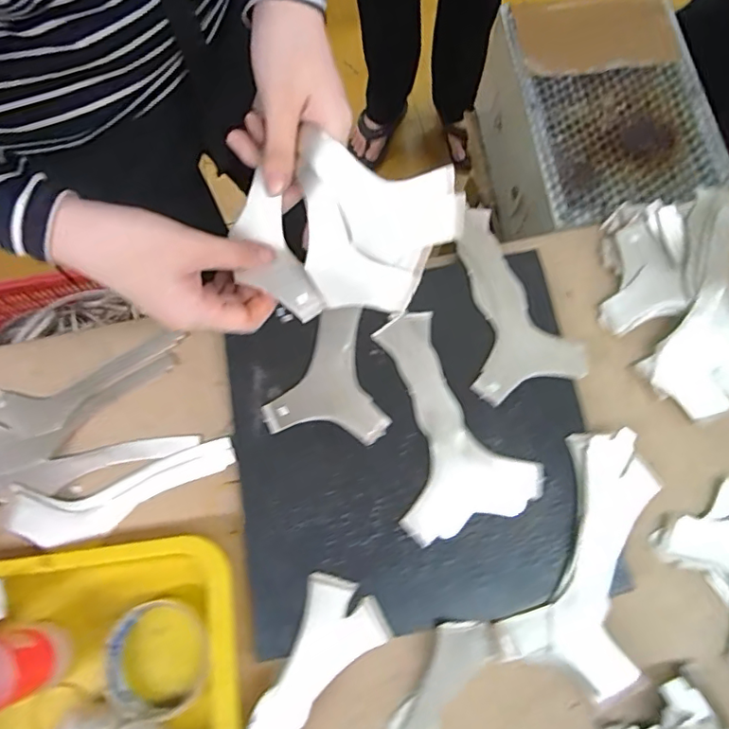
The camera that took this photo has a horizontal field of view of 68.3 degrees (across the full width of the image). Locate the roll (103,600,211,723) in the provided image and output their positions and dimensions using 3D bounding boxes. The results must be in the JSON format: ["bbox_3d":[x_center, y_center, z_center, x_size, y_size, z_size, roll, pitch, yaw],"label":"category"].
[{"bbox_3d":[-0.163,0.231,0.421,0.084,0.029,0.083,-1,72,2],"label":"roll"}]

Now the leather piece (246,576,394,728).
[{"bbox_3d":[-0.059,0.250,0.391,0.086,0.020,0.186,32,76,11],"label":"leather piece"}]

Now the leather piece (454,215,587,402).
[{"bbox_3d":[0.139,-0.060,0.488,0.094,0.006,0.183,-4,72,3],"label":"leather piece"}]

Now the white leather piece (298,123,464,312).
[{"bbox_3d":[0.008,-0.088,0.361,0.108,0.012,0.101,5,101,-25],"label":"white leather piece"}]

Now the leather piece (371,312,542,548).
[{"bbox_3d":[0.065,0.043,0.462,0.111,0.009,0.188,-18,72,-4],"label":"leather piece"}]

